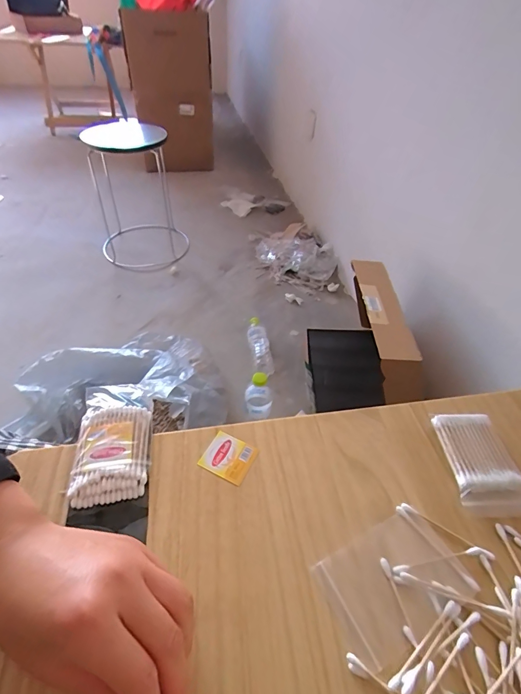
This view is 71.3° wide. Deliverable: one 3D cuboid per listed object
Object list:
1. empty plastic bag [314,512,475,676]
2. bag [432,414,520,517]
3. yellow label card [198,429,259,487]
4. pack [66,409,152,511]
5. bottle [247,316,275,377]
[{"bbox_3d":[0.095,0.167,0.263,0.099,0.005,0.067,-21,50,-21],"label":"empty plastic bag"},{"bbox_3d":[0.196,0.102,0.323,0.059,0.015,0.090,1,46,-1],"label":"bag"},{"bbox_3d":[-0.028,0.098,0.327,0.043,0.004,0.039,21,49,17],"label":"yellow label card"},{"bbox_3d":[-0.130,0.093,0.322,0.061,0.012,0.088,-5,47,-7],"label":"pack"},{"bbox_3d":[-0.006,-0.005,1.143,0.062,0.058,0.229,-5,45,-13],"label":"bottle"}]

